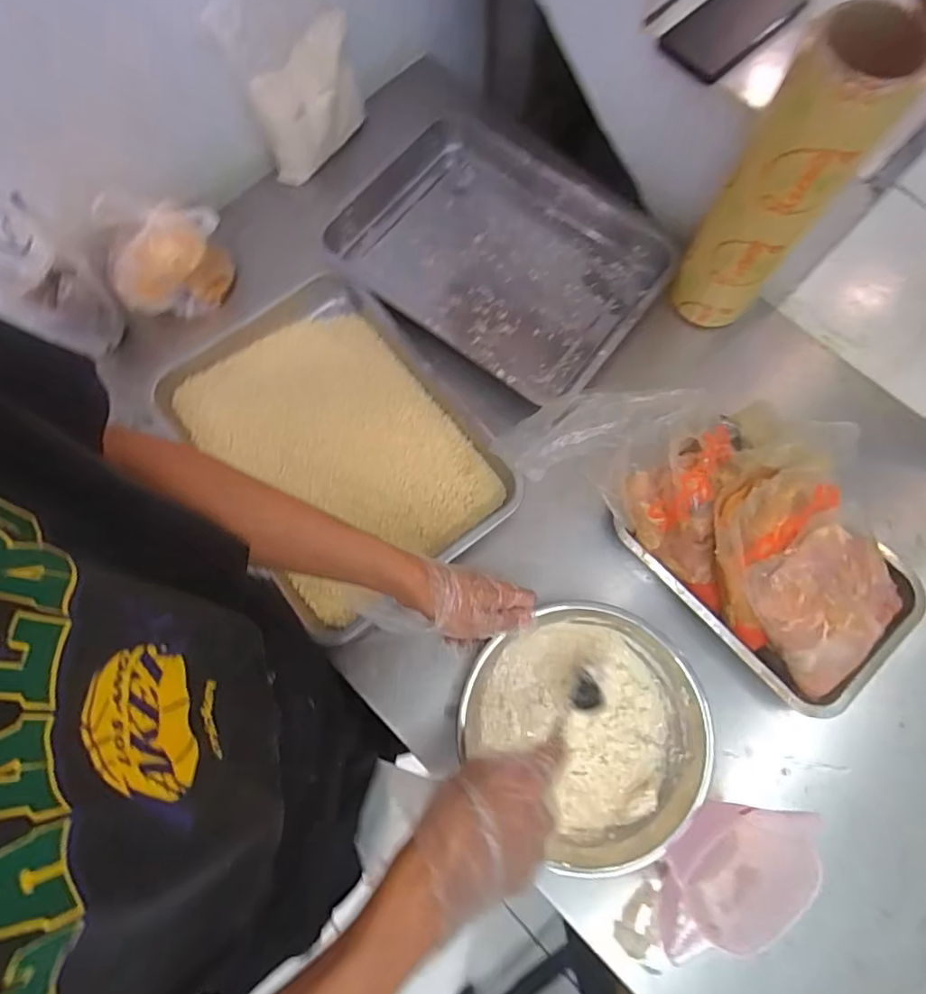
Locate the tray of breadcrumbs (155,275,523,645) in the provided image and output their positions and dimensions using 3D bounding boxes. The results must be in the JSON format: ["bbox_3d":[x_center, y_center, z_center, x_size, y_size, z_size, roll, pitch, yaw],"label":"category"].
[{"bbox_3d":[-0.153,-0.068,0.632,0.275,0.040,0.390,-37,78,-10],"label":"tray of breadcrumbs"}]

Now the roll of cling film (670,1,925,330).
[{"bbox_3d":[0.308,-0.295,0.546,0.096,0.312,0.084,38,78,9],"label":"roll of cling film"}]

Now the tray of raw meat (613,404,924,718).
[{"bbox_3d":[0.330,0.059,0.566,0.217,0.116,0.296,-36,78,-10],"label":"tray of raw meat"}]

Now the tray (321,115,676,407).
[{"bbox_3d":[0.044,-0.318,0.707,0.379,0.058,0.308,37,78,9],"label":"tray"}]

